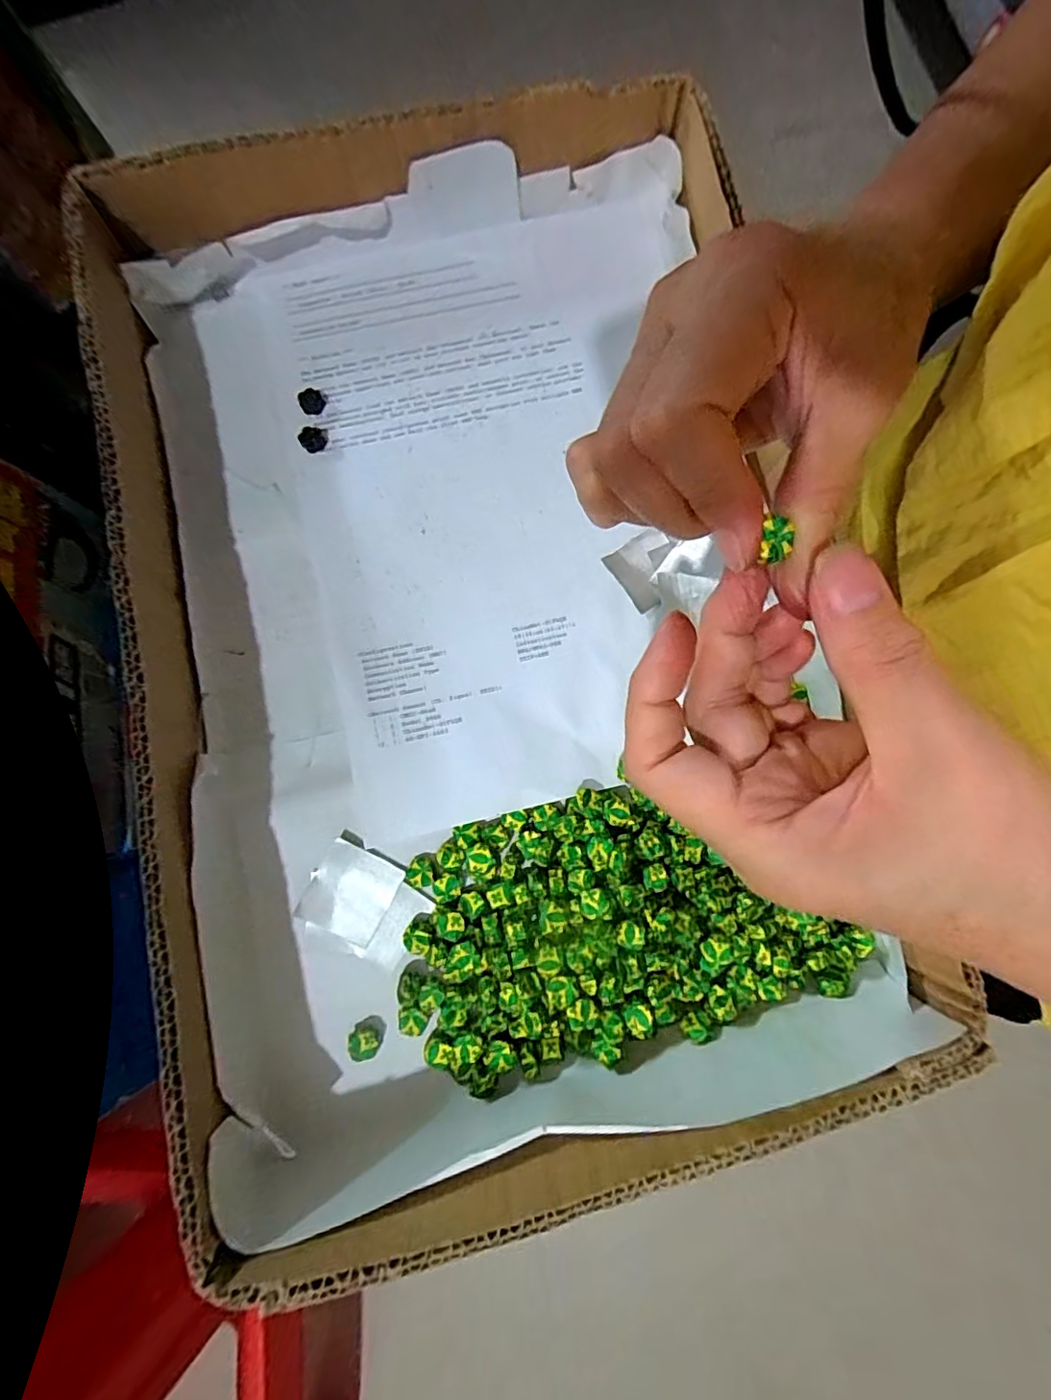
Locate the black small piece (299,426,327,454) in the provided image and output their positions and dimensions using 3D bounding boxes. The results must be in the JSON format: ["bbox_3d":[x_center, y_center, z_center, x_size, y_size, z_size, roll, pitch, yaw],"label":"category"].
[{"bbox_3d":[-0.105,-0.129,0.282,0.011,0.004,0.011,-28,79,1],"label":"black small piece"}]

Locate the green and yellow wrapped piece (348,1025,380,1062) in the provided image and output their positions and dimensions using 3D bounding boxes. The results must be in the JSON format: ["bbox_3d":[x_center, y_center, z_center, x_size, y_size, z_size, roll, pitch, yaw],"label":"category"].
[{"bbox_3d":[-0.067,0.143,0.238,0.012,0.008,0.011,-10,80,4],"label":"green and yellow wrapped piece"}]

